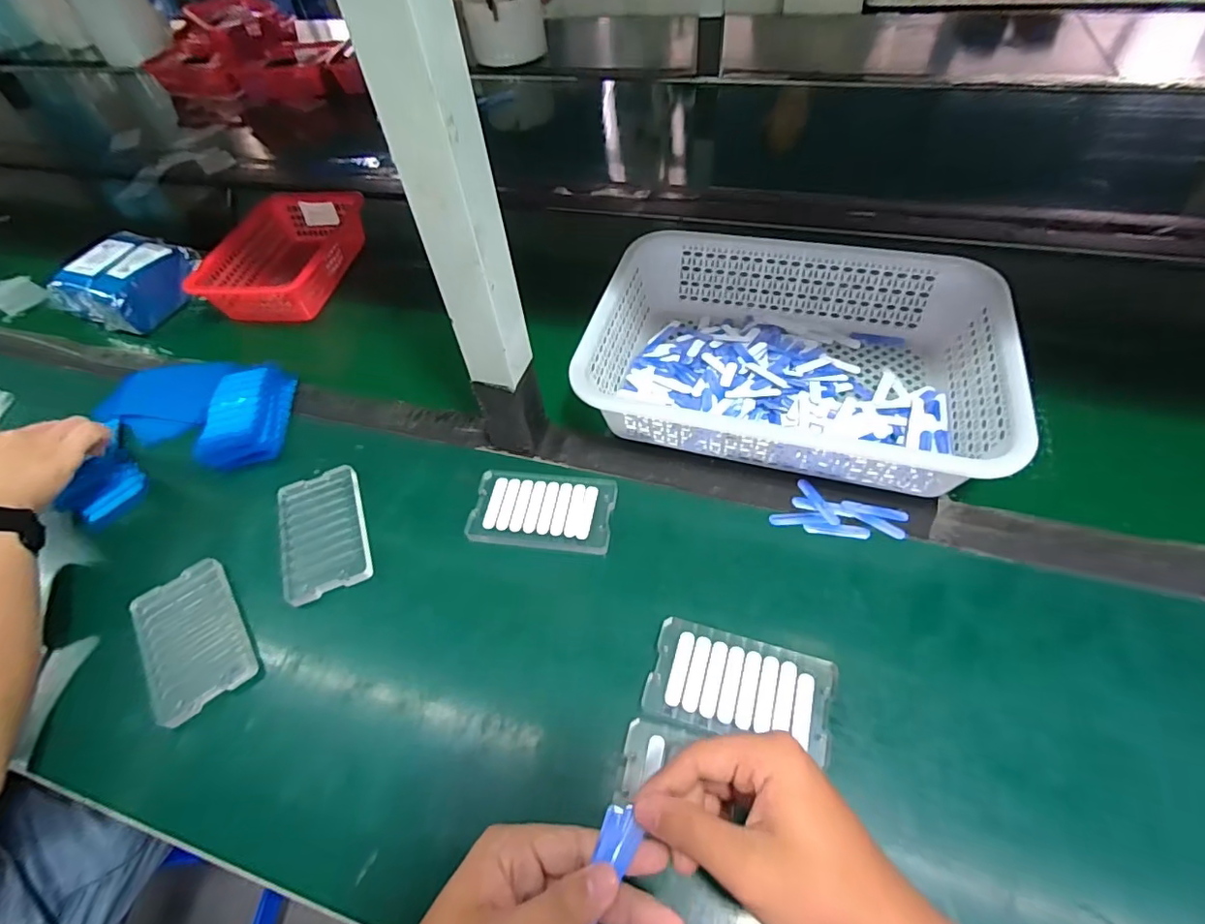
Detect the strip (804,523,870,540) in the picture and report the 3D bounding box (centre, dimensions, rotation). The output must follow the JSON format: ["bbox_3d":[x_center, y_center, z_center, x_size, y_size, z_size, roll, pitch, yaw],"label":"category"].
[{"bbox_3d":[0.193,0.056,0.453,0.050,0.004,0.012,4,53,9],"label":"strip"}]

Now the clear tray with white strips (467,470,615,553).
[{"bbox_3d":[-0.052,0.041,0.481,0.122,0.011,0.072,5,53,10],"label":"clear tray with white strips"}]

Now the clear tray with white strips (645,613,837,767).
[{"bbox_3d":[0.095,0.154,0.383,0.120,0.010,0.069,10,55,14],"label":"clear tray with white strips"}]

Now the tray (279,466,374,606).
[{"bbox_3d":[-0.245,0.060,0.486,0.070,0.016,0.121,-22,53,-10],"label":"tray"}]

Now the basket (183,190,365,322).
[{"bbox_3d":[-0.412,-0.274,0.734,0.148,0.069,0.222,1,53,8],"label":"basket"}]

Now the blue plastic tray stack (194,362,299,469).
[{"bbox_3d":[-0.365,-0.048,0.566,0.073,0.028,0.128,-13,52,-4],"label":"blue plastic tray stack"}]

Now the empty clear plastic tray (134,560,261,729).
[{"bbox_3d":[-0.323,0.138,0.436,0.068,0.016,0.116,-33,56,-18],"label":"empty clear plastic tray"}]

